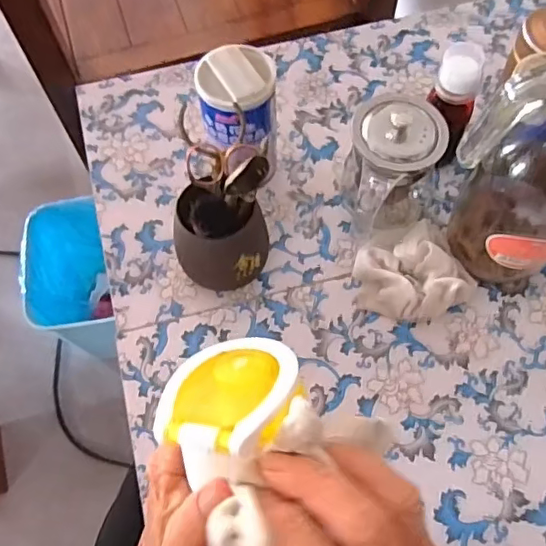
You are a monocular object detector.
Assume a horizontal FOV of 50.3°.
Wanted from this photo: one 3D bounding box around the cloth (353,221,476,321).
[{"bbox_3d":[0.118,0.000,0.496,0.096,0.042,0.080,-19,65,-7],"label":"cloth"}]

